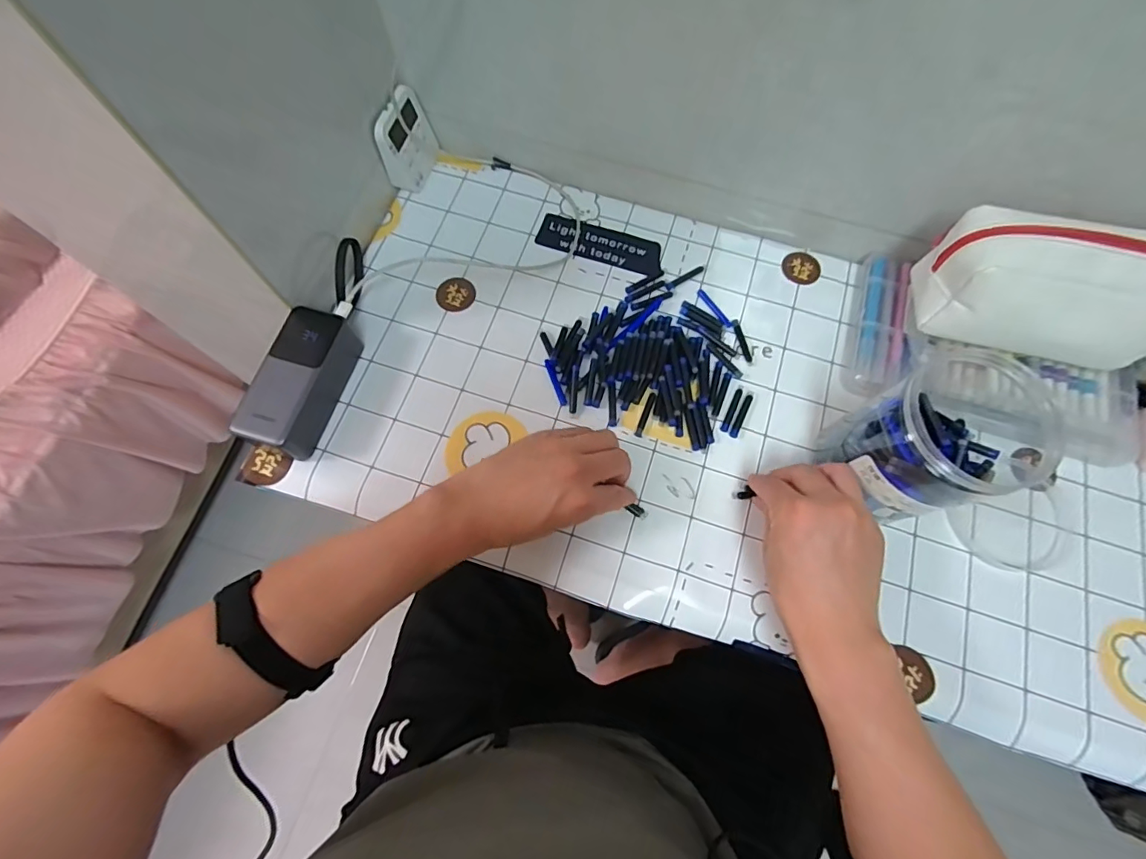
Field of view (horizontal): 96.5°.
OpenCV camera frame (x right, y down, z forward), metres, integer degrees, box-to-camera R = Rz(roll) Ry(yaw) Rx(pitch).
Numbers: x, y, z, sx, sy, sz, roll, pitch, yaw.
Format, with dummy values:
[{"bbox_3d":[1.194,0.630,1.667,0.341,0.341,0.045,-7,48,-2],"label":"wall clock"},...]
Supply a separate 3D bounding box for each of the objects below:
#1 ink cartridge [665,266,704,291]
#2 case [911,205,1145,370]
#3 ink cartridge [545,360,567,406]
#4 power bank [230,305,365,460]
[{"bbox_3d":[0.118,-0.159,0.538,0.050,0.004,0.009,-33,76,-10],"label":"ink cartridge"},{"bbox_3d":[0.398,-0.115,0.412,0.192,0.089,0.092,10,71,3],"label":"case"},{"bbox_3d":[-0.016,-0.045,0.491,0.008,0.004,0.048,-18,74,-6],"label":"ink cartridge"},{"bbox_3d":[-0.244,-0.044,0.464,0.053,0.054,0.134,14,71,4],"label":"power bank"}]

